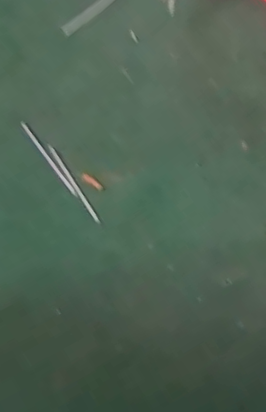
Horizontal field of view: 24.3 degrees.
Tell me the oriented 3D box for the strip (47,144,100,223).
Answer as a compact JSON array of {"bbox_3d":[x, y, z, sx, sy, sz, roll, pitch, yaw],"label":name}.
[{"bbox_3d":[-0.072,-0.028,0.753,0.006,0.011,0.116,-31,70,-11],"label":"strip"}]

